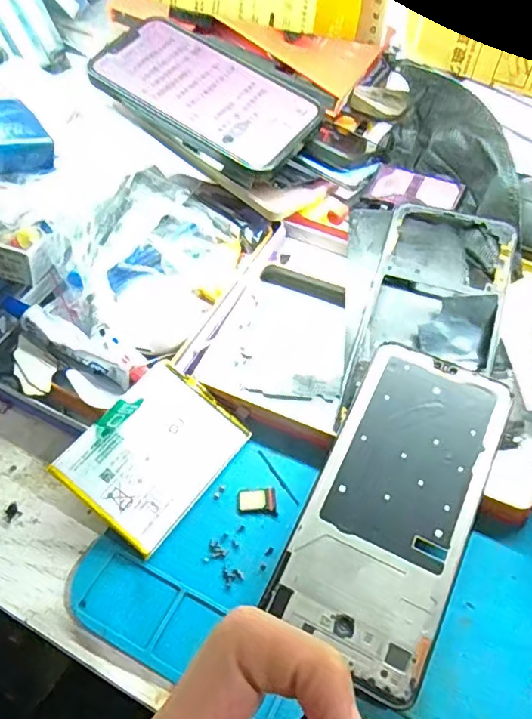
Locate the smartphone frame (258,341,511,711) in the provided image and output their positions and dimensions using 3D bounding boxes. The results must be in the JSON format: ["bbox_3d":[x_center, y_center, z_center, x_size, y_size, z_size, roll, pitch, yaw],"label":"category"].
[{"bbox_3d":[0.059,0.063,0.255,0.069,0.011,0.147,23,58,15],"label":"smartphone frame"}]

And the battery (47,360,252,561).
[{"bbox_3d":[-0.053,0.045,0.273,0.061,0.004,0.078,42,61,0],"label":"battery"}]

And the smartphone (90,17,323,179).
[{"bbox_3d":[-0.037,-0.171,0.356,0.145,0.009,0.075,32,67,10],"label":"smartphone"}]

